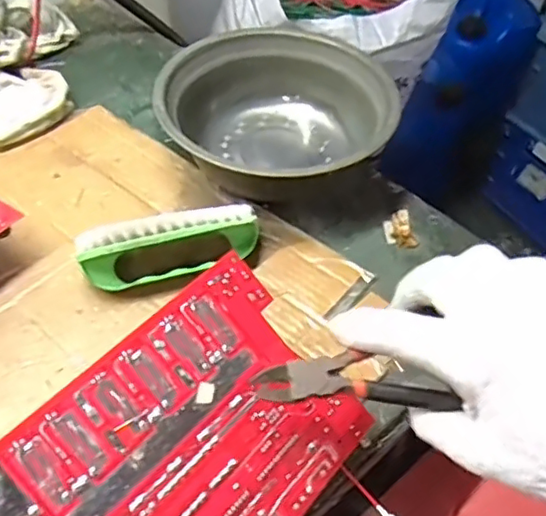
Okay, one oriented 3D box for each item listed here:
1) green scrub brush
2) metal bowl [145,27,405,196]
[{"bbox_3d":[-0.069,-0.009,0.421,0.124,0.045,0.035,-11,51,-13],"label":"green scrub brush"},{"bbox_3d":[0.000,-0.124,0.536,0.184,0.074,0.184,2,49,-2],"label":"metal bowl"}]

